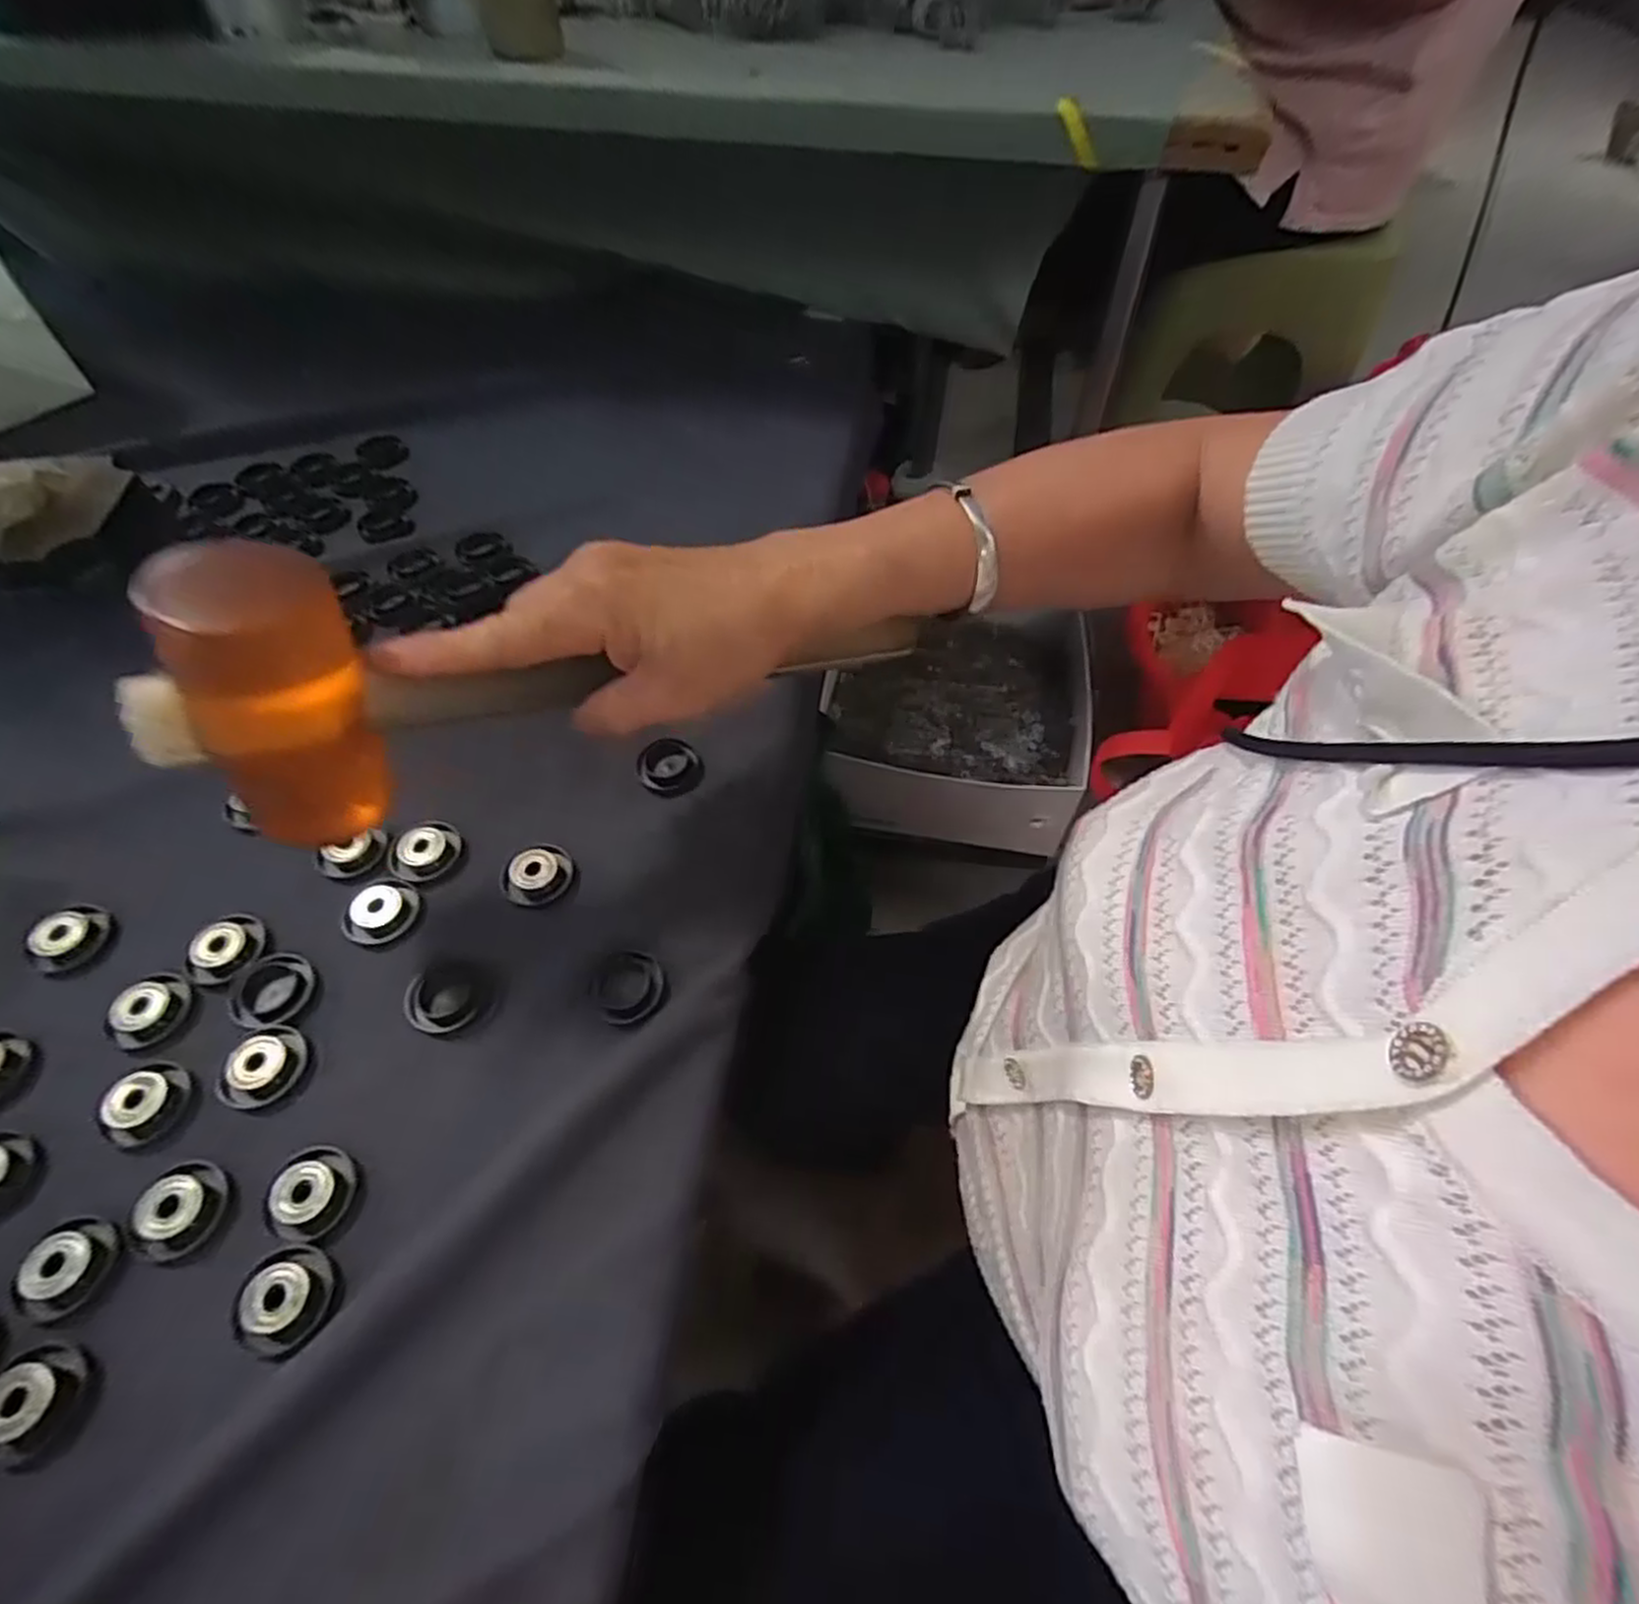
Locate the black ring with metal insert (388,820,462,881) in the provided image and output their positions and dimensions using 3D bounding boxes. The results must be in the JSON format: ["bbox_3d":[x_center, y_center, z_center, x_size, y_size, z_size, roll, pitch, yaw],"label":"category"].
[{"bbox_3d":[-0.195,0.022,0.388,0.033,0.010,0.032,0,55,0],"label":"black ring with metal insert"}]

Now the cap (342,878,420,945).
[{"bbox_3d":[-0.205,0.051,0.369,0.031,0.007,0.033,0,55,0],"label":"cap"}]

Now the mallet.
[{"bbox_3d":[-0.101,-0.047,0.328,0.284,0.097,0.043,-8,53,-29],"label":"mallet"}]

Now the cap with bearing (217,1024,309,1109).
[{"bbox_3d":[-0.236,0.110,0.334,0.032,0.009,0.032,0,55,0],"label":"cap with bearing"}]

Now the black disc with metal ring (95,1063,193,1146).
[{"bbox_3d":[-0.272,0.121,0.319,0.026,0.011,0.032,4,55,2],"label":"black disc with metal ring"}]

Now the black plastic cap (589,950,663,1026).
[{"bbox_3d":[-0.086,0.082,0.352,0.031,0.004,0.034,0,55,0],"label":"black plastic cap"}]

